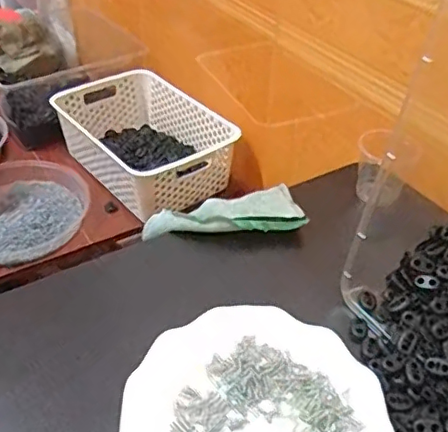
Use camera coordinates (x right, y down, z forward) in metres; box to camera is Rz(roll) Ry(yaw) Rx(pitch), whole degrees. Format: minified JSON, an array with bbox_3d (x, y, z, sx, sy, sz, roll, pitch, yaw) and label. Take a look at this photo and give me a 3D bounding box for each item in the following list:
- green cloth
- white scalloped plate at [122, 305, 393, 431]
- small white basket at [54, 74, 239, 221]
[{"bbox_3d":[-0.003,-0.003,0.605,0.161,0.028,0.079,-5,41,-7],"label":"green cloth"},{"bbox_3d":[0.021,0.140,0.414,0.178,0.028,0.160,-10,41,-12],"label":"white scalloped plate"},{"bbox_3d":[-0.137,-0.137,0.998,0.209,0.101,0.315,-27,47,-29],"label":"small white basket"}]

